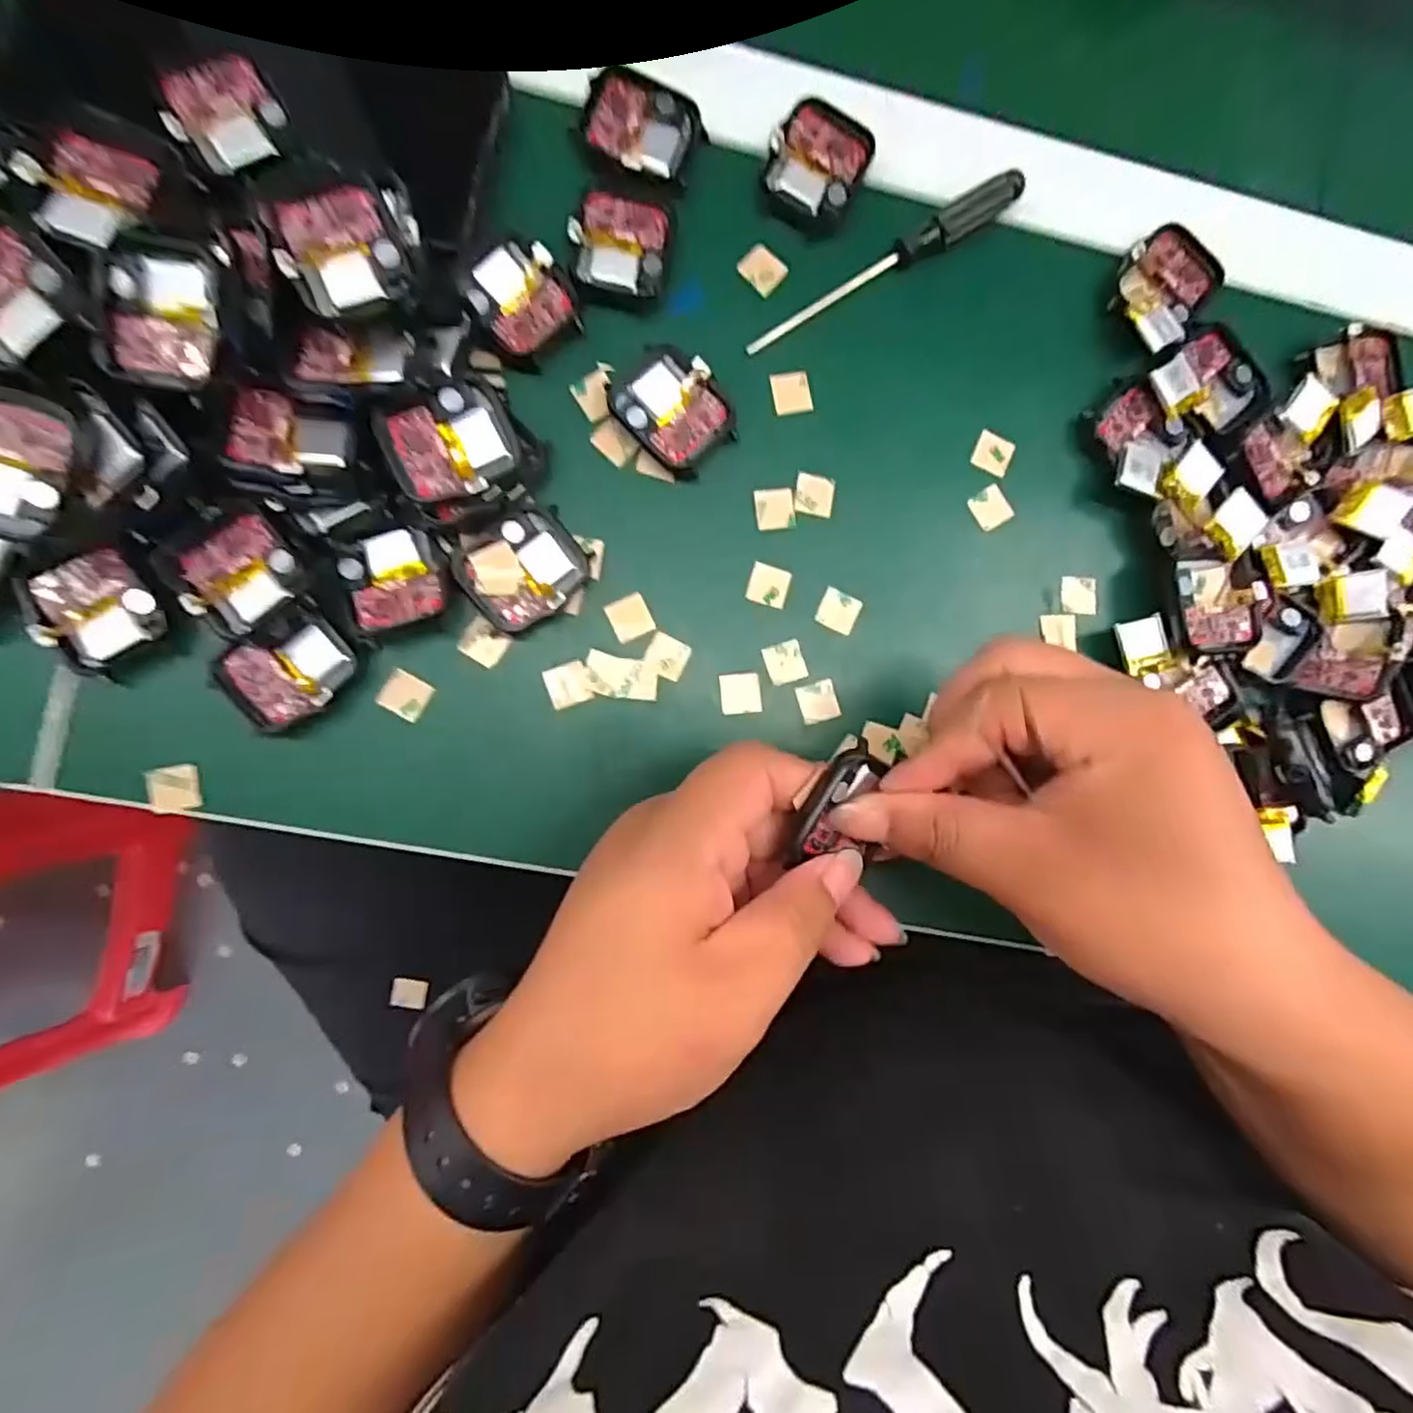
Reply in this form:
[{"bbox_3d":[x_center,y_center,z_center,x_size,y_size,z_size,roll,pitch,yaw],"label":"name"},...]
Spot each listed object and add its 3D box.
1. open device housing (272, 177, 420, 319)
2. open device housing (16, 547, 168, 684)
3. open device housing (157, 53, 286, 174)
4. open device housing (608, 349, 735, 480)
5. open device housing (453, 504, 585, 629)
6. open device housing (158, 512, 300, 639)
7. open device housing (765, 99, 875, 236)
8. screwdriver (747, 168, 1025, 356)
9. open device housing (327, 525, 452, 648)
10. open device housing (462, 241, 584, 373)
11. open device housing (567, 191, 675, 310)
[{"bbox_3d":[-0.118,-0.154,0.229,0.042,0.015,0.038,-17,91,-5],"label":"open device housing"},{"bbox_3d":[-0.211,-0.034,0.235,0.034,0.012,0.039,-34,93,-5],"label":"open device housing"},{"bbox_3d":[-0.166,-0.204,0.234,0.036,0.008,0.038,-27,92,-5],"label":"open device housing"},{"bbox_3d":[-0.014,-0.116,0.264,0.049,0.010,0.038,44,86,-4],"label":"open device housing"},{"bbox_3d":[-0.068,-0.051,0.256,0.043,0.014,0.036,-34,93,-5],"label":"open device housing"},{"bbox_3d":[-0.161,-0.047,0.235,0.037,0.014,0.039,-42,93,-4],"label":"open device housing"},{"bbox_3d":[0.043,-0.216,0.272,0.037,0.008,0.045,28,87,-5],"label":"open device housing"},{"bbox_3d":[0.074,-0.178,0.274,0.130,0.009,0.012,-35,93,-5],"label":"screwdriver"},{"bbox_3d":[-0.115,-0.047,0.249,0.035,0.011,0.038,-23,92,-5],"label":"open device housing"},{"bbox_3d":[-0.070,-0.153,0.256,0.036,0.013,0.041,-31,93,-5],"label":"open device housing"},{"bbox_3d":[-0.032,-0.176,0.261,0.037,0.008,0.039,4,89,-6],"label":"open device housing"}]

